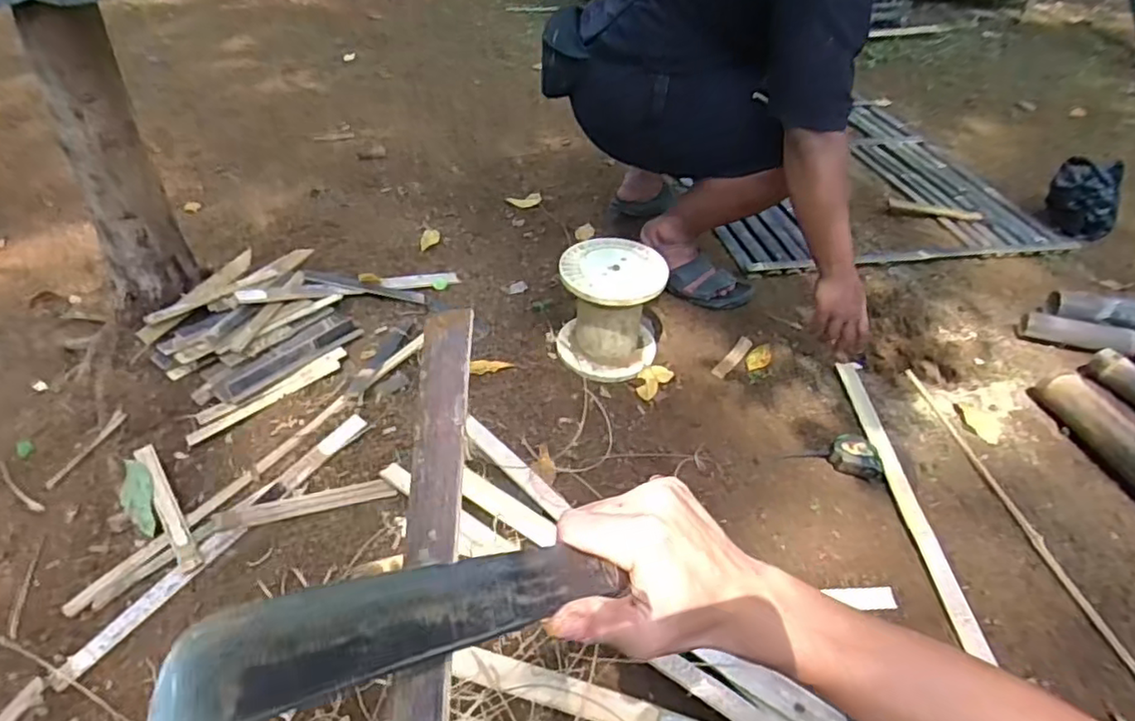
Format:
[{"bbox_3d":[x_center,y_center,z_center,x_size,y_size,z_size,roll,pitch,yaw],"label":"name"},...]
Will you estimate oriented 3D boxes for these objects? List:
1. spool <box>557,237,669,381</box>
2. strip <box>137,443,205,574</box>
[{"bbox_3d":[0.082,-0.101,1.283,0.195,0.202,0.210,-1,40,-5],"label":"spool"},{"bbox_3d":[-0.577,0.204,0.937,0.027,0.016,0.245,-27,49,-29],"label":"strip"}]

